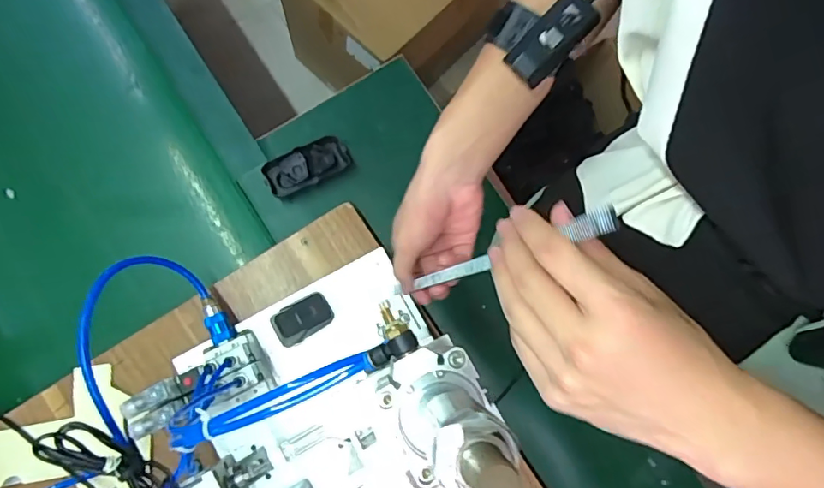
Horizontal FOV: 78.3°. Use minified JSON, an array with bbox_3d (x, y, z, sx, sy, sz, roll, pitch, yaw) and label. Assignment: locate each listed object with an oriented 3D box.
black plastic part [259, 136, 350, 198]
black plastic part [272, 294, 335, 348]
[{"bbox_3d":[-0.140,-0.104,0.678,0.110,0.023,0.051,-25,82,-9],"label":"black plastic part"},{"bbox_3d":[-0.130,0.086,0.586,0.069,0.035,0.042,-31,83,-10],"label":"black plastic part"}]

